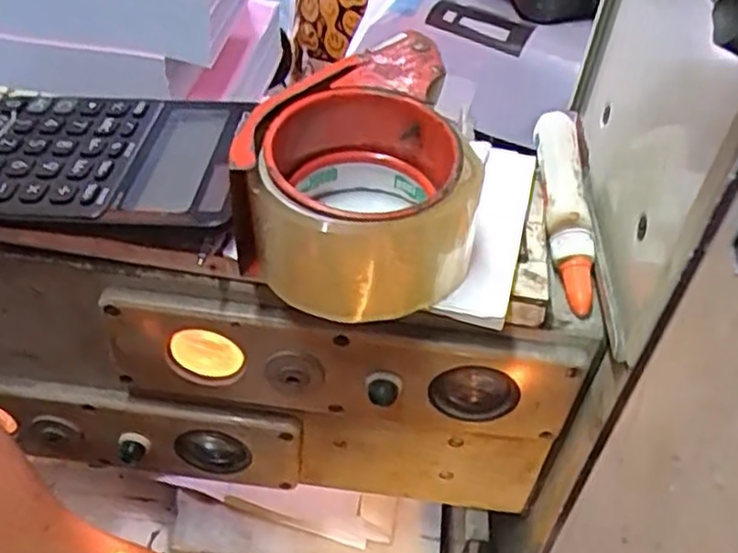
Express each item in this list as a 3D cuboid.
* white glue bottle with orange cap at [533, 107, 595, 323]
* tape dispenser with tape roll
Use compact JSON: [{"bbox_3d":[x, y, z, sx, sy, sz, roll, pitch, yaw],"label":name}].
[{"bbox_3d":[0.098,-0.033,0.348,0.020,0.018,0.103,-2,73,-8],"label":"white glue bottle with orange cap"},{"bbox_3d":[-0.010,-0.045,0.312,0.097,0.064,0.124,-2,43,-8],"label":"tape dispenser with tape roll"}]

